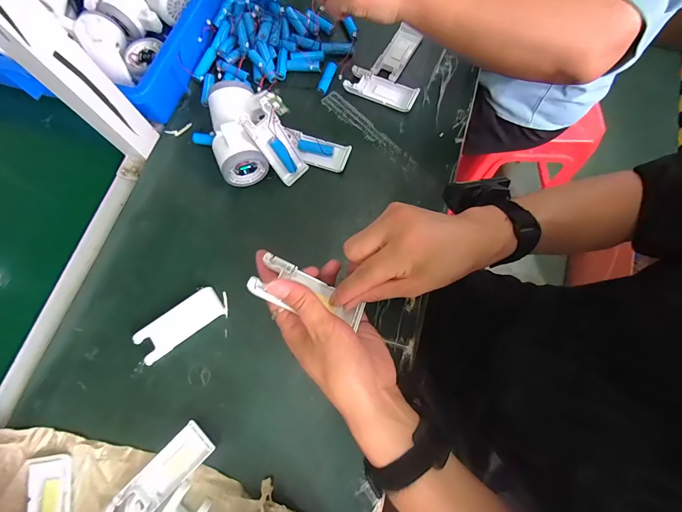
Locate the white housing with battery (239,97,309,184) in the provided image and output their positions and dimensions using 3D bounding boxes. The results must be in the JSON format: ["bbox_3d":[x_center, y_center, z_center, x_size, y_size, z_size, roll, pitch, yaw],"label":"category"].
[{"bbox_3d":[-0.074,-0.136,0.385,0.018,0.093,0.048,30,74,40],"label":"white housing with battery"}]

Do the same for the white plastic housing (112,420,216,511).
[{"bbox_3d":[-0.178,0.220,0.323,0.099,0.017,0.039,-44,78,-11],"label":"white plastic housing"}]

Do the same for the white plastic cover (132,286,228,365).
[{"bbox_3d":[-0.185,0.077,0.367,0.108,0.006,0.044,-32,76,-8],"label":"white plastic cover"}]

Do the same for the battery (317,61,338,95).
[{"bbox_3d":[-0.020,-0.257,0.455,0.014,0.017,0.049,22,75,7],"label":"battery"}]

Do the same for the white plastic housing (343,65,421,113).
[{"bbox_3d":[0.058,-0.239,0.450,0.102,0.011,0.040,26,75,8],"label":"white plastic housing"}]

